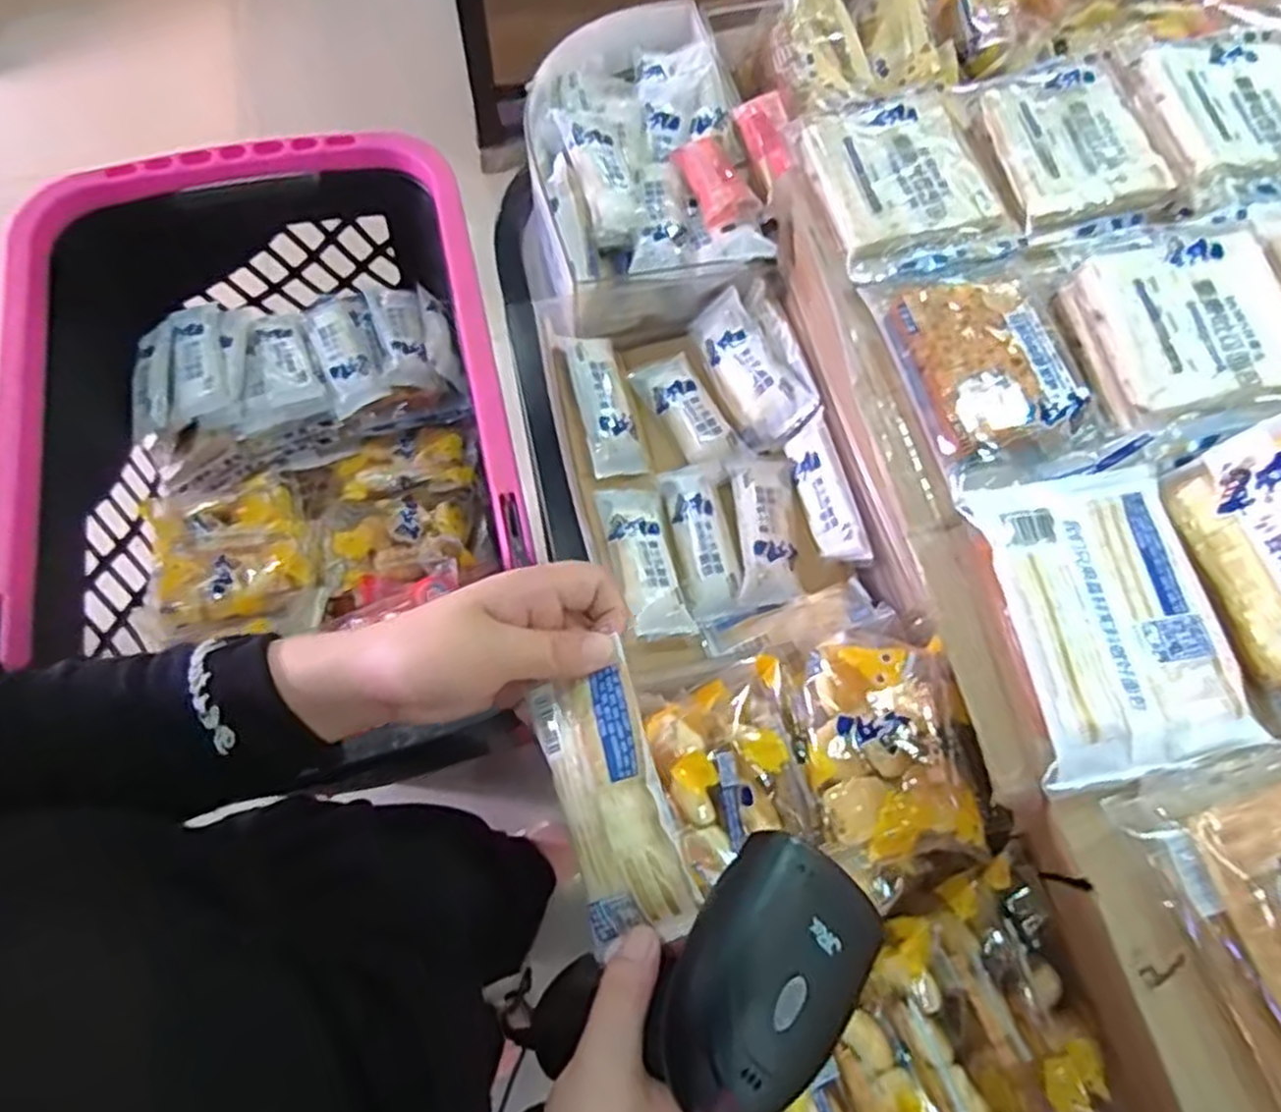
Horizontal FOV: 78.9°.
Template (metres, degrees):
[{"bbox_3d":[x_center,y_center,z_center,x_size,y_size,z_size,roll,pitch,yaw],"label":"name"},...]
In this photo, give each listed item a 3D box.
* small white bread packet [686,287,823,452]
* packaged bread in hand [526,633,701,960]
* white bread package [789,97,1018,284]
[{"bbox_3d":[0.081,-0.146,0.612,0.058,0.024,0.126,-38,73,25],"label":"small white bread packet"},{"bbox_3d":[-0.011,0.102,0.318,0.042,0.021,0.103,-17,74,-10],"label":"packaged bread in hand"},{"bbox_3d":[0.168,-0.235,0.487,0.105,0.021,0.142,-10,68,-7],"label":"white bread package"}]

